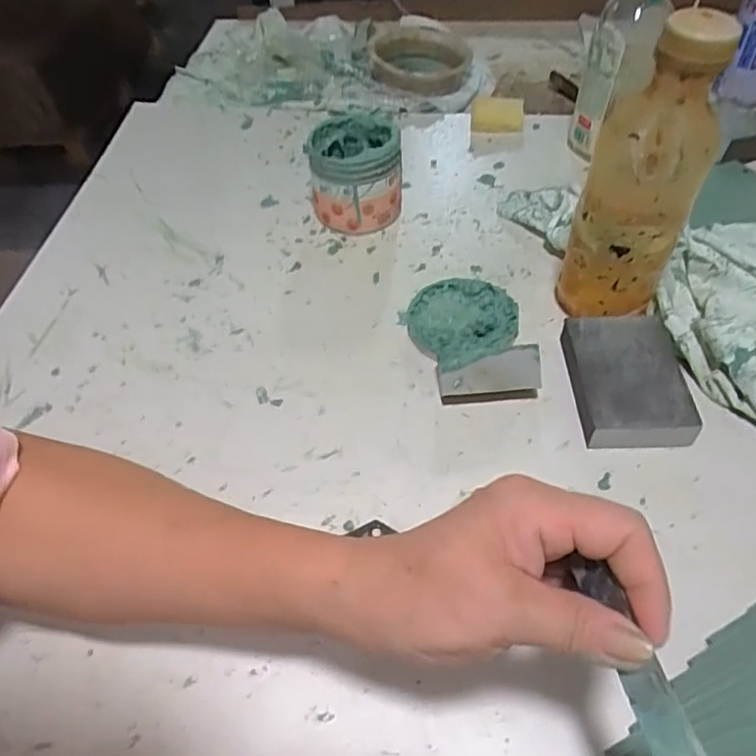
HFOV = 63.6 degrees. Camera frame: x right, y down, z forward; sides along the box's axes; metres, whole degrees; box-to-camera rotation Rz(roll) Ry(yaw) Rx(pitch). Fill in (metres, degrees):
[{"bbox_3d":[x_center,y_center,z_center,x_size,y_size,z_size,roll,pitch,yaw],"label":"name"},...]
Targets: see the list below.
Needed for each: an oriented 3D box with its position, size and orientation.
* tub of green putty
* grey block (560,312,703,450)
[{"bbox_3d":[-0.019,-0.184,0.549,0.078,0.076,0.079,-2,51,1],"label":"tub of green putty"},{"bbox_3d":[0.169,0.000,0.423,0.076,0.028,0.102,-1,51,2],"label":"grey block"}]

